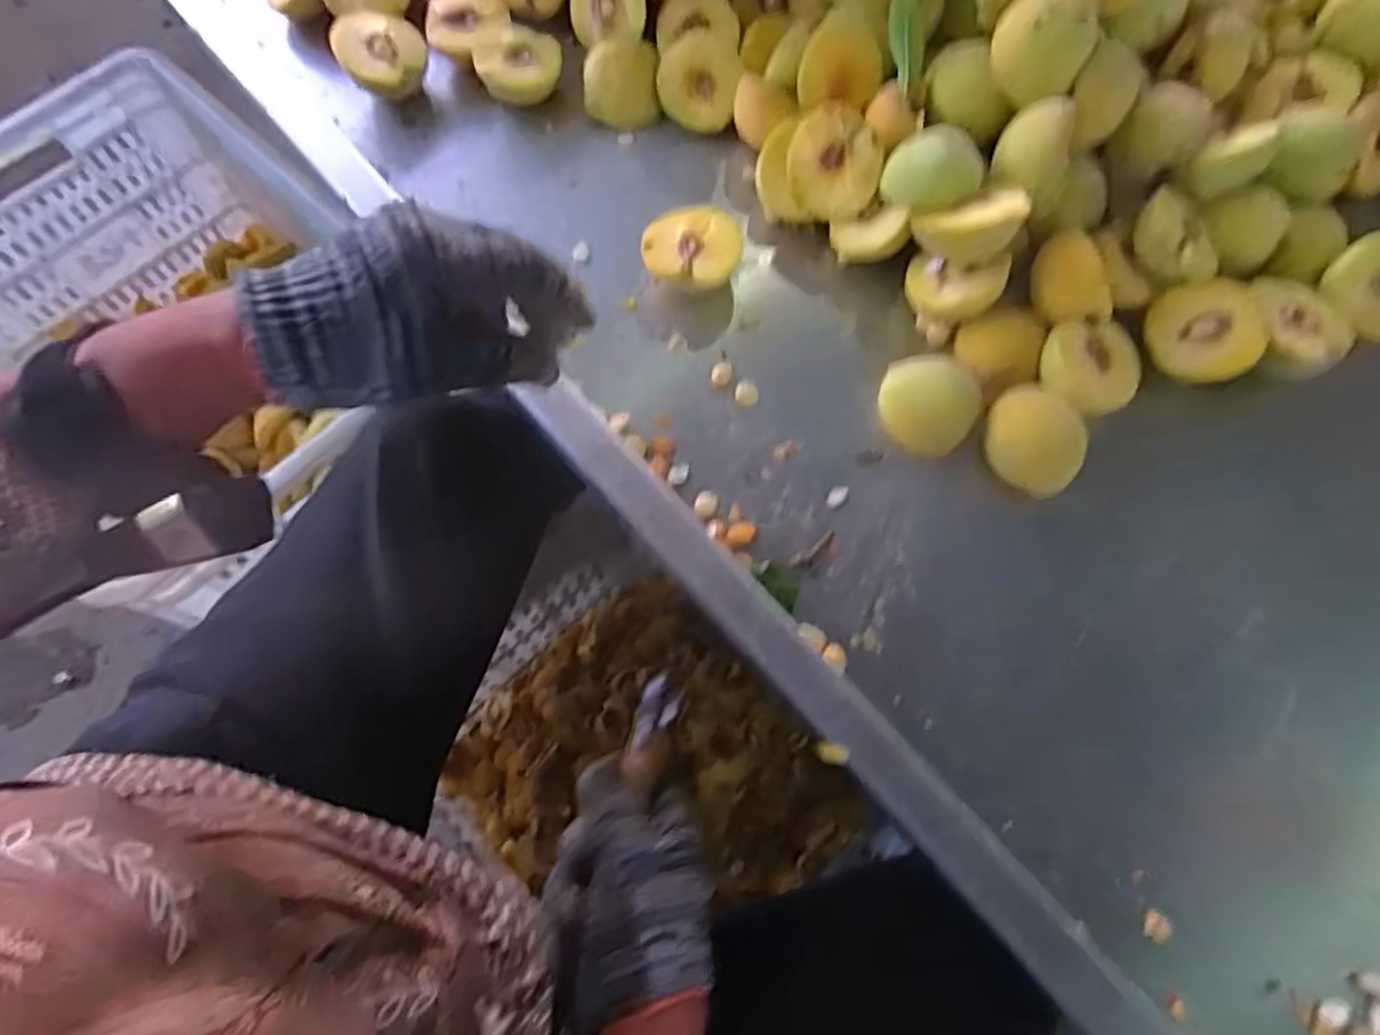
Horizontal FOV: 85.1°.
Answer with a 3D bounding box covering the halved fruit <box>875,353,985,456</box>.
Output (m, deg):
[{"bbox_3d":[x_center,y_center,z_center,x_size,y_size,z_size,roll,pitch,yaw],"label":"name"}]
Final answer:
[{"bbox_3d":[0.144,-0.070,0.455,0.058,0.021,0.055,0,69,0],"label":"halved fruit"}]

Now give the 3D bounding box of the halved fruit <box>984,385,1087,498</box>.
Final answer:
[{"bbox_3d":[0.204,-0.046,0.443,0.055,0.024,0.054,0,69,0],"label":"halved fruit"}]

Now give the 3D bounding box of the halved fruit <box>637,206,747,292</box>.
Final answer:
[{"bbox_3d":[0.001,-0.175,0.501,0.065,0.033,0.056,-7,69,-2],"label":"halved fruit"}]

